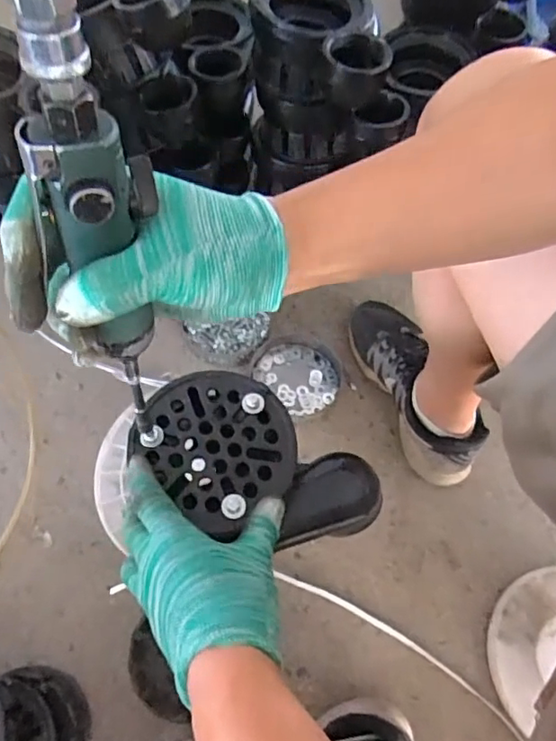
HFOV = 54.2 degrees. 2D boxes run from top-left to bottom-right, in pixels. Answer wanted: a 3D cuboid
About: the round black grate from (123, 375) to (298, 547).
[{"bbox_3d":[-0.048,0.056,0.448,0.128,0.007,0.114,41,69,16],"label":"round black grate"}]

